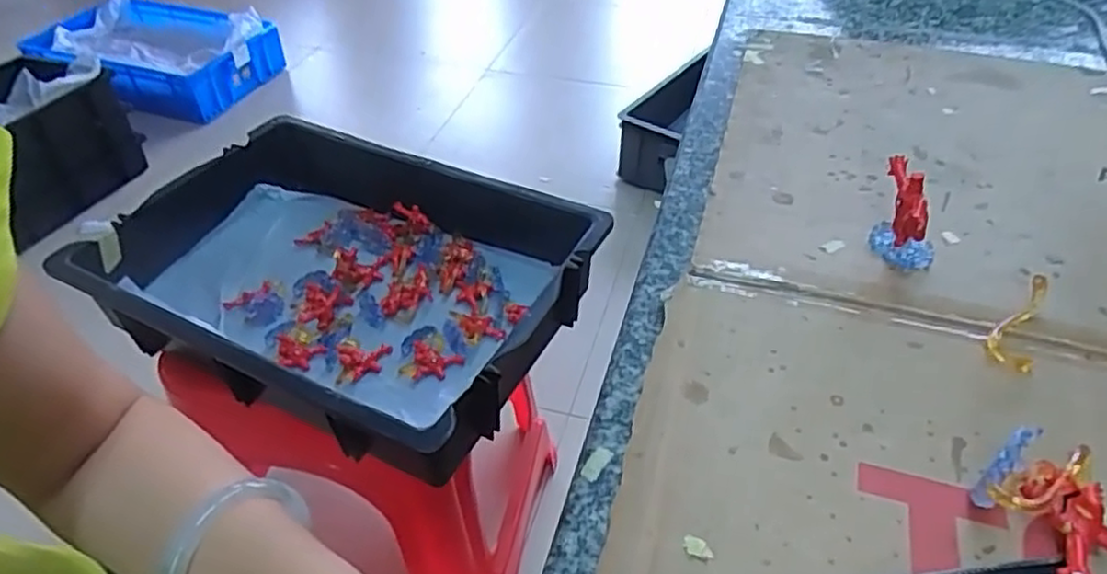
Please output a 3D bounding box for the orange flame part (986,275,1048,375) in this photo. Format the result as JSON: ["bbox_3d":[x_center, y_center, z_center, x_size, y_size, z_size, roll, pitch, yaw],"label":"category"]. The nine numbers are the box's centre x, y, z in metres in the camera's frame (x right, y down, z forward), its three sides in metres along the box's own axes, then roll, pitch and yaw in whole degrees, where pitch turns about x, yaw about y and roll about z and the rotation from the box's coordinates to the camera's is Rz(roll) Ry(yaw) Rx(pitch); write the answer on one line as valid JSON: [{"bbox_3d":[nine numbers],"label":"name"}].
[{"bbox_3d":[0.233,0.017,0.342,0.022,0.015,0.057,32,52,31],"label":"orange flame part"}]

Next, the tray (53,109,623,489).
[{"bbox_3d":[-0.215,-0.012,0.695,0.455,0.098,0.311,18,46,20],"label":"tray"}]

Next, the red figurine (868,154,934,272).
[{"bbox_3d":[0.197,-0.039,0.384,0.030,0.052,0.041,9,44,11],"label":"red figurine"}]

